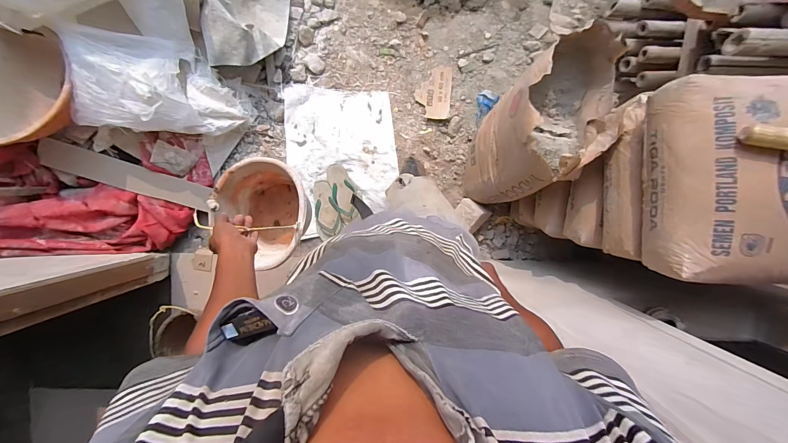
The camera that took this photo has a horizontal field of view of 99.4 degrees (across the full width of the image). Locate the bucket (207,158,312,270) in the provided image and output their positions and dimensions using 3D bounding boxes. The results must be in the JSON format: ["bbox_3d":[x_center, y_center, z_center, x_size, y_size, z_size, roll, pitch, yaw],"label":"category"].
[{"bbox_3d":[-0.340,-0.034,0.940,0.244,0.222,0.228,0,94,-1],"label":"bucket"}]

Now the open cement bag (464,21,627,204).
[{"bbox_3d":[0.404,-0.274,1.029,0.217,0.580,0.403,35,92,-3],"label":"open cement bag"}]

